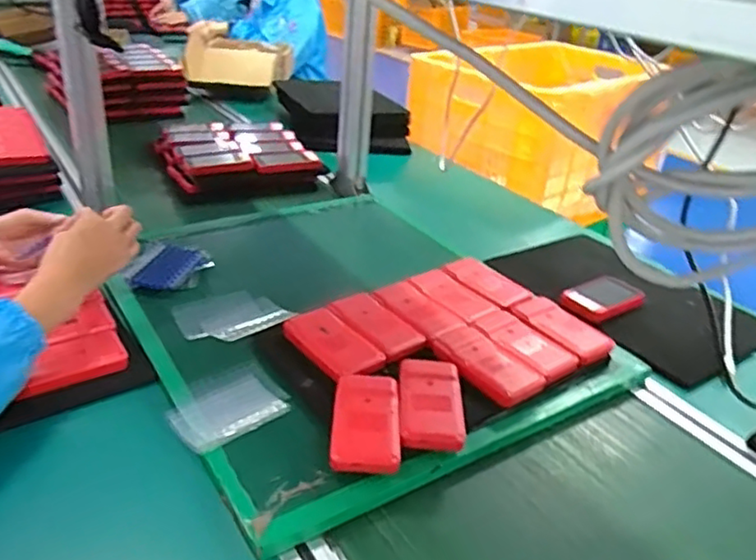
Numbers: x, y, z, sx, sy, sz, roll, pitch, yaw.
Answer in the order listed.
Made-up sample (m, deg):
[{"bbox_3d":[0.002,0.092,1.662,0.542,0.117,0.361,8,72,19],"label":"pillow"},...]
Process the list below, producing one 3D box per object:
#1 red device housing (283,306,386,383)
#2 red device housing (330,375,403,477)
[{"bbox_3d":[-0.051,0.071,0.719,0.073,0.017,0.130,-17,35,-34],"label":"red device housing"},{"bbox_3d":[-0.012,0.136,0.615,0.063,0.020,0.115,2,30,-1],"label":"red device housing"}]

